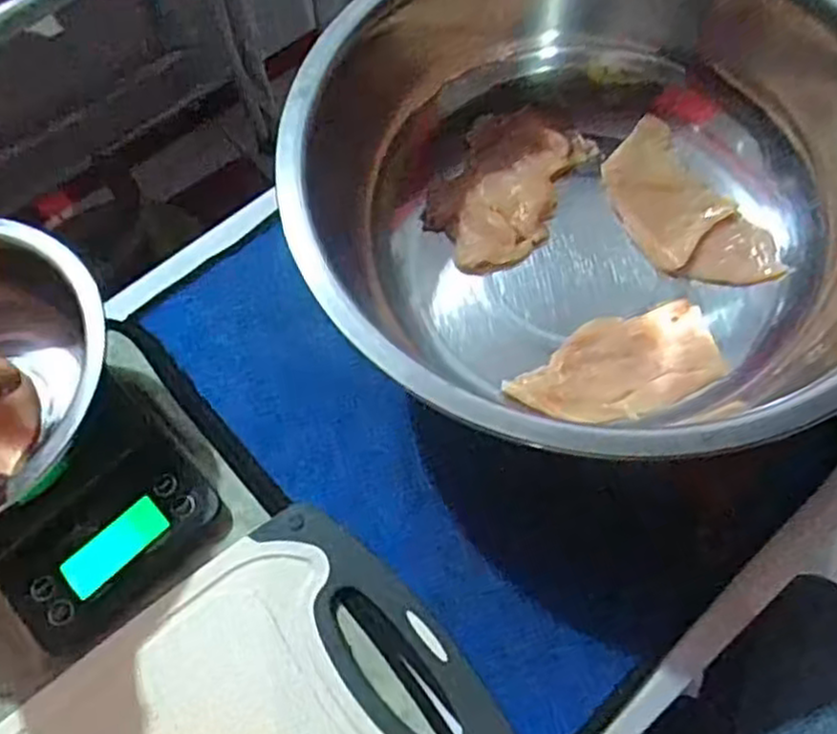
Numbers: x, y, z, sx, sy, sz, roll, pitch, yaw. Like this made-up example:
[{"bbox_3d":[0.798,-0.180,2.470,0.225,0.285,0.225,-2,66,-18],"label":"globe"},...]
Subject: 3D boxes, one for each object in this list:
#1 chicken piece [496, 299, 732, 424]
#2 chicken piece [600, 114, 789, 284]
[{"bbox_3d":[0.125,0.001,0.476,0.131,0.018,0.068,-11,67,-2],"label":"chicken piece"},{"bbox_3d":[0.181,-0.110,0.519,0.069,0.024,0.147,-27,68,-9],"label":"chicken piece"}]

